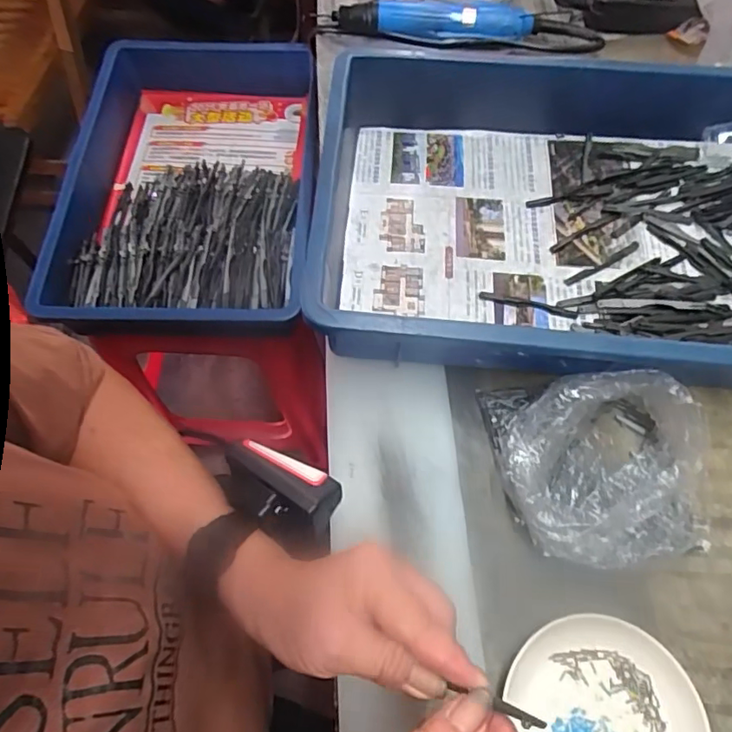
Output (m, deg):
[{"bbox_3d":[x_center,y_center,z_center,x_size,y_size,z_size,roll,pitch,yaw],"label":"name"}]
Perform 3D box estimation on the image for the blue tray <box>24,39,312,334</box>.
[{"bbox_3d":[-0.226,-0.229,0.680,0.307,0.078,0.438,-1,66,0],"label":"blue tray"}]

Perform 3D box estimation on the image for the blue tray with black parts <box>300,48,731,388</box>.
[{"bbox_3d":[0.179,-0.123,0.439,0.430,0.082,0.298,1,66,1],"label":"blue tray with black parts"}]

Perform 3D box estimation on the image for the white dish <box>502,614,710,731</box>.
[{"bbox_3d":[0.147,0.216,0.325,0.109,0.016,0.115,0,66,1],"label":"white dish"}]

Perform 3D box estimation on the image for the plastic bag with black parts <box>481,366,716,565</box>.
[{"bbox_3d":[0.161,0.068,0.374,0.139,0.059,0.130,-2,66,0],"label":"plastic bag with black parts"}]

